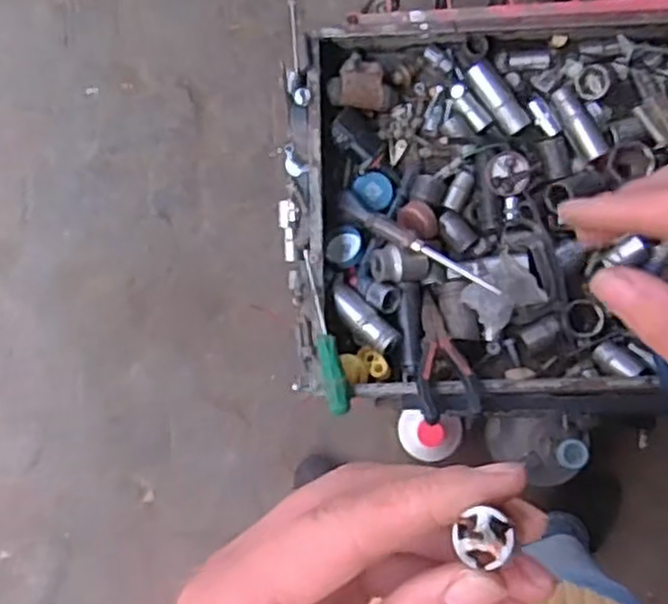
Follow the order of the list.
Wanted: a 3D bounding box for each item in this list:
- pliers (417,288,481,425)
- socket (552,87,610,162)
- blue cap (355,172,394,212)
[{"bbox_3d":[0.095,0.045,0.690,0.049,0.020,0.138,-3,48,-1],"label":"pliers"},{"bbox_3d":[0.227,-0.166,0.726,0.022,0.017,0.073,-31,81,0],"label":"socket"},{"bbox_3d":[0.040,-0.106,0.733,0.036,0.014,0.036,0,79,-1],"label":"blue cap"}]

